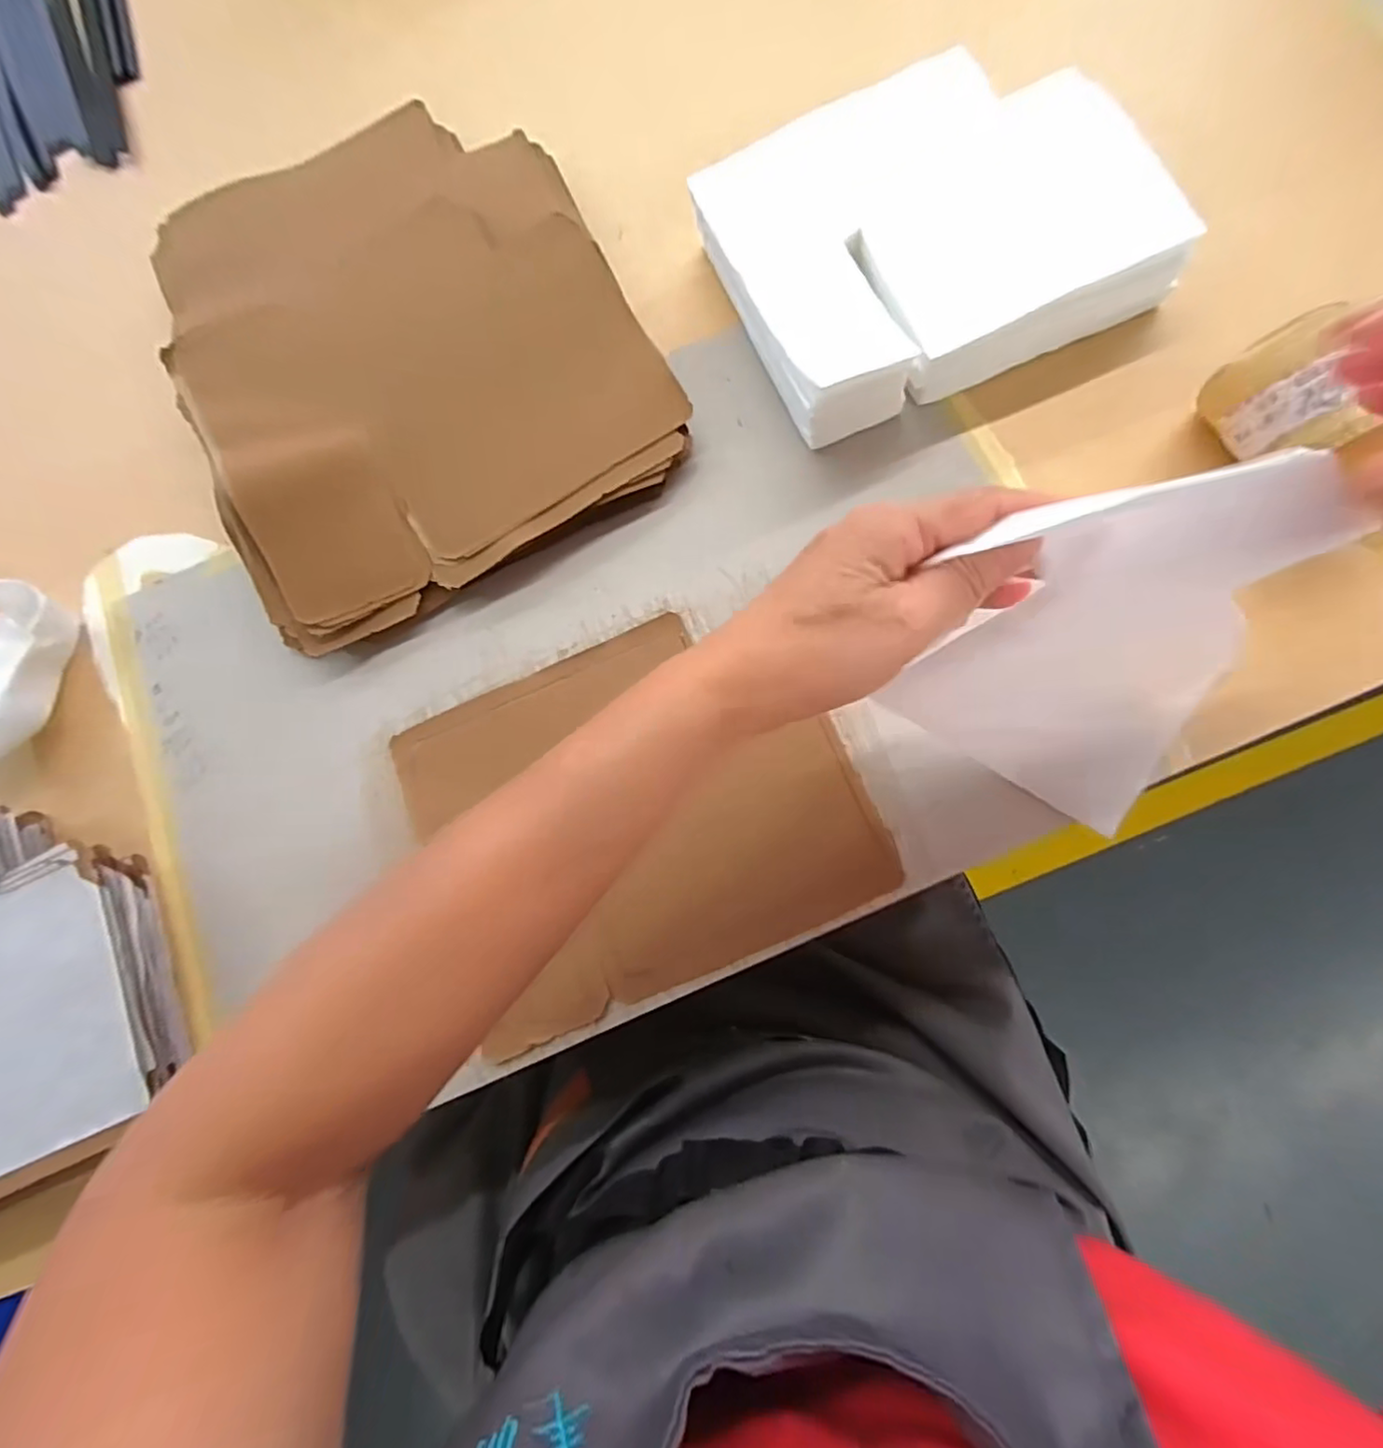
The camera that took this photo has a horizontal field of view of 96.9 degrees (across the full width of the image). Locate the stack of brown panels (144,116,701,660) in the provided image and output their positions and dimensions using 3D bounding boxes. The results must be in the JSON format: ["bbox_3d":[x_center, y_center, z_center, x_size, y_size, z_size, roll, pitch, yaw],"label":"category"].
[{"bbox_3d":[-0.181,-0.235,0.370,0.271,0.053,0.310,-28,80,-1],"label":"stack of brown panels"}]

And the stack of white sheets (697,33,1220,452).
[{"bbox_3d":[0.135,-0.286,0.362,0.234,0.048,0.181,-23,80,0],"label":"stack of white sheets"}]

